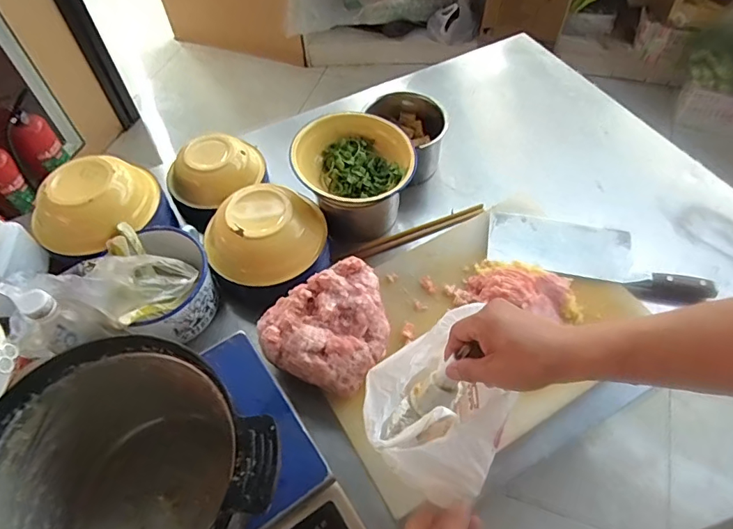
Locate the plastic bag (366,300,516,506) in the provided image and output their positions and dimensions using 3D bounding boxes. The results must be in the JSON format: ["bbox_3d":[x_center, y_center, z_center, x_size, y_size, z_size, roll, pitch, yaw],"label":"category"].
[{"bbox_3d":[0.075,0.142,0.528,0.150,0.101,0.166,18,58,13],"label":"plastic bag"}]

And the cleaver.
[{"bbox_3d":[0.364,-0.020,0.791,0.327,0.028,0.108,14,58,11],"label":"cleaver"}]

